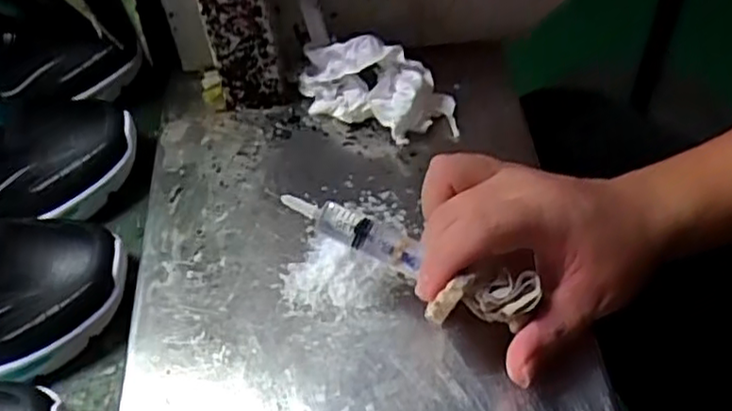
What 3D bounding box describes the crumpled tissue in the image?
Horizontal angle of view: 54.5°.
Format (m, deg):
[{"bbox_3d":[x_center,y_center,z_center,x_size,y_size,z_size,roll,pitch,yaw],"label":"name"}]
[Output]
[{"bbox_3d":[0.005,-0.070,0.443,0.101,0.047,0.045,11,53,12],"label":"crumpled tissue"}]

